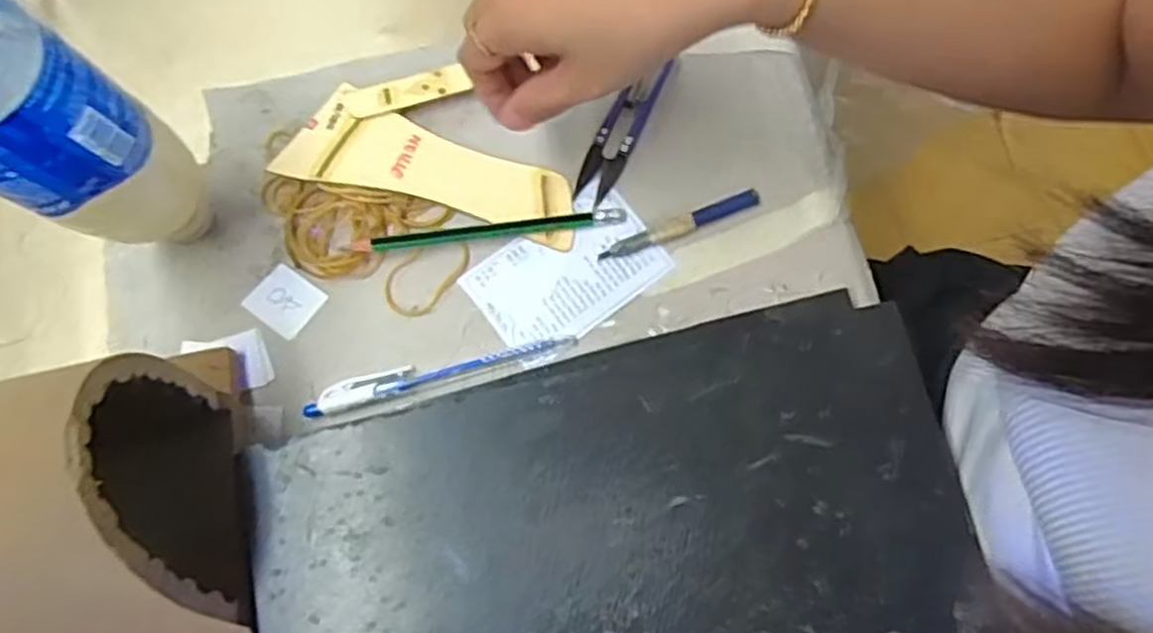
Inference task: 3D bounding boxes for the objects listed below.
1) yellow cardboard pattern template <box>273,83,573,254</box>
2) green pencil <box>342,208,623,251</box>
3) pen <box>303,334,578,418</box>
[{"bbox_3d":[-0.076,-0.081,0.433,0.159,0.004,0.052,15,75,2],"label":"yellow cardboard pattern template"},{"bbox_3d":[-0.048,-0.045,0.418,0.148,0.012,0.008,-8,75,-1],"label":"green pencil"},{"bbox_3d":[-0.069,0.027,0.404,0.137,0.007,0.014,-16,76,-3],"label":"pen"}]

